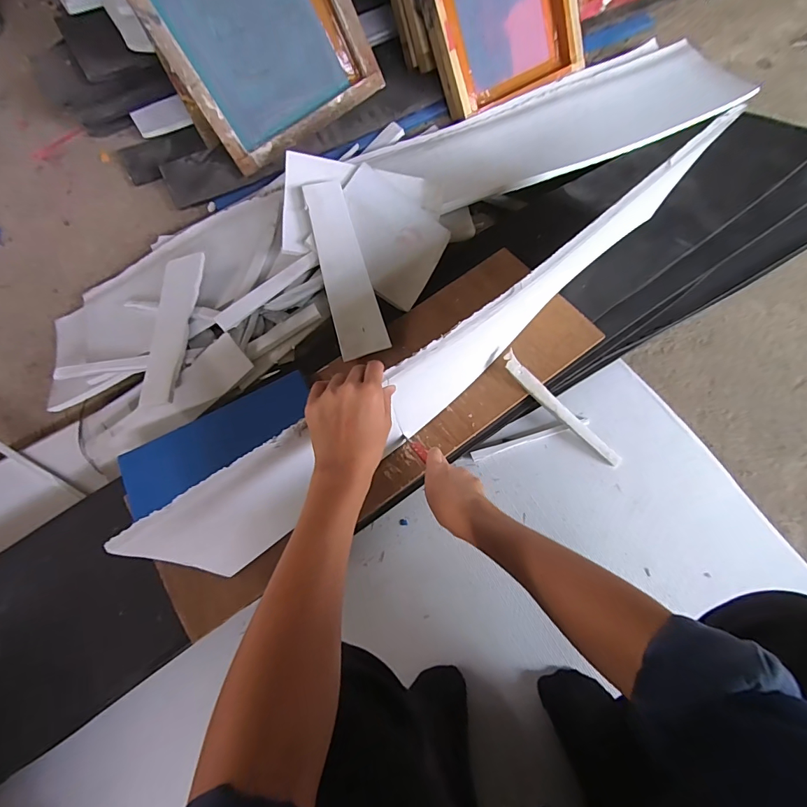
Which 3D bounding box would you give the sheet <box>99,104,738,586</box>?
[{"bbox_3d":[0.074,-0.073,0.522,0.839,0.218,0.056,-38,75,-10],"label":"sheet"}]

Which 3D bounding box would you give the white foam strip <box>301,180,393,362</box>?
[{"bbox_3d":[-0.094,-0.214,0.655,0.073,0.010,0.286,-15,84,-3],"label":"white foam strip"}]

